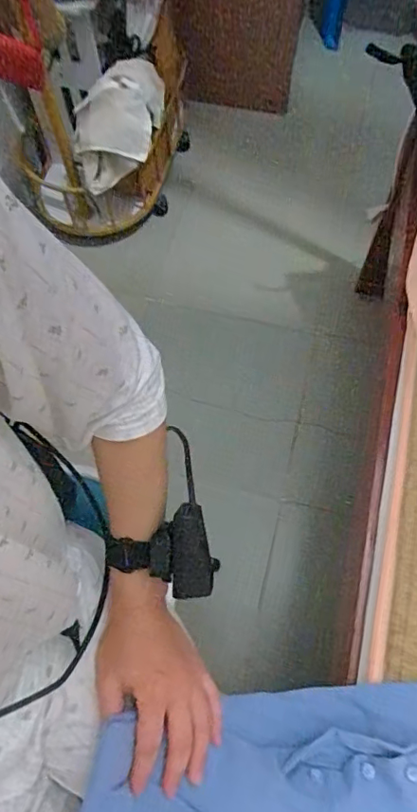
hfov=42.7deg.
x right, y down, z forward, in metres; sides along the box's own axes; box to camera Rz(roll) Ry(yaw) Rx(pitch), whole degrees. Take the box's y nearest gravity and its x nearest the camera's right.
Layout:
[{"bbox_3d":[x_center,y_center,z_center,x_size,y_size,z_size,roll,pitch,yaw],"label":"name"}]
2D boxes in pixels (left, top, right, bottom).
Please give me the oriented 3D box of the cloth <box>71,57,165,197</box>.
[{"bbox_3d":[-0.182,-0.574,1.099,0.199,0.144,0.197,-8,64,-2],"label":"cloth"}]

